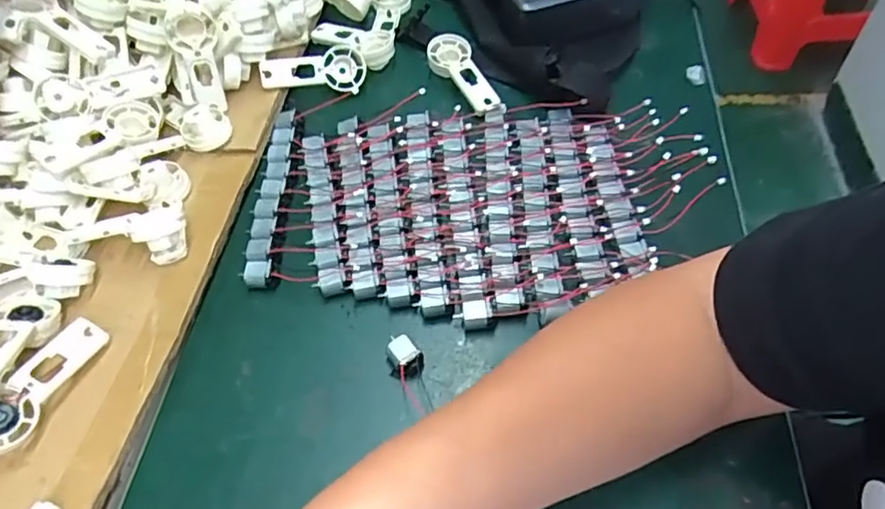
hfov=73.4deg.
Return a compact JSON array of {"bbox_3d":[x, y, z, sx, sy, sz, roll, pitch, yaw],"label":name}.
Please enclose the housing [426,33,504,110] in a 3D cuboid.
[{"bbox_3d":[0.018,-0.165,0.538,0.040,0.024,0.089,-20,55,-9],"label":"housing"}]

